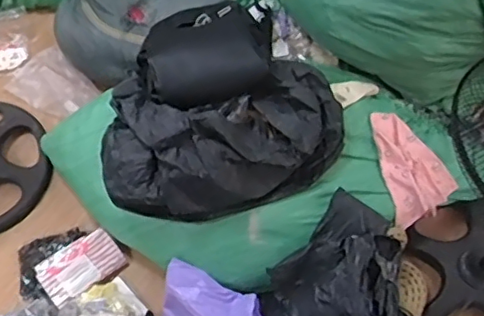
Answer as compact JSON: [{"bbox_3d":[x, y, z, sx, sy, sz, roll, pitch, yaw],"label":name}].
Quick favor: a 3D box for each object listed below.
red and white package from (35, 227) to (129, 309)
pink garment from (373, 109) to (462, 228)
[{"bbox_3d":[-0.458,0.306,1.656,0.225,0.028,0.135,-34,83,-19],"label":"red and white package"},{"bbox_3d":[0.453,0.017,1.593,0.185,0.030,0.305,-26,88,-10],"label":"pink garment"}]

